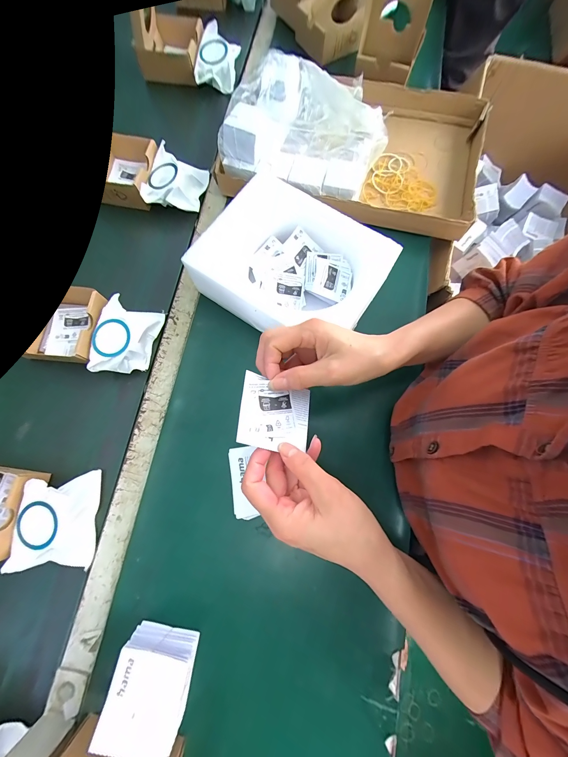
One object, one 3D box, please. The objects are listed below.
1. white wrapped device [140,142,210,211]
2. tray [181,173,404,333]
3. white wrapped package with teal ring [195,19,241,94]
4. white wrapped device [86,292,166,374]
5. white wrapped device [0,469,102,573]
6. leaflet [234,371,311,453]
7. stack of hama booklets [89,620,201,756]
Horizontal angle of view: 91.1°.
[{"bbox_3d":[-0.182,-0.334,0.472,0.082,0.040,0.105,9,76,2],"label":"white wrapped device"},{"bbox_3d":[0.006,-0.157,0.404,0.244,0.082,0.183,32,78,8],"label":"tray"},{"bbox_3d":[-0.130,-0.622,0.546,0.076,0.042,0.100,7,76,2],"label":"white wrapped package with teal ring"},{"bbox_3d":[-0.231,-0.059,0.403,0.069,0.043,0.107,13,76,3],"label":"white wrapped device"},{"bbox_3d":[-0.281,0.176,0.347,0.078,0.040,0.108,4,76,1],"label":"white wrapped device"},{"bbox_3d":[-0.007,0.034,0.270,0.073,0.005,0.067,20,61,-26],"label":"leaflet"},{"bbox_3d":[-0.138,0.325,0.294,0.074,0.065,0.072,10,76,3],"label":"stack of hama booklets"}]

